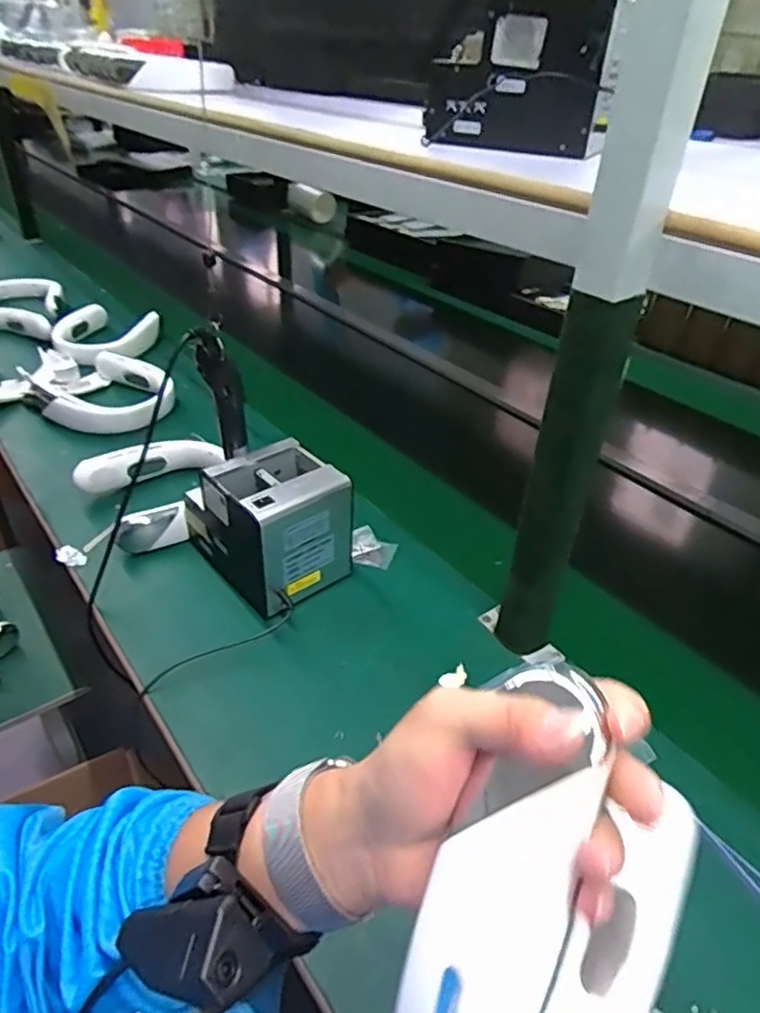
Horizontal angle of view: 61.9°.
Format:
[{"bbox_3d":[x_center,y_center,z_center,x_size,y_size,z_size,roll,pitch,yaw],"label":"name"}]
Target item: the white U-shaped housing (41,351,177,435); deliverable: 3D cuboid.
[{"bbox_3d":[-0.442,-0.199,1.083,0.190,0.072,0.190,10,37,9],"label":"white U-shaped housing"}]

